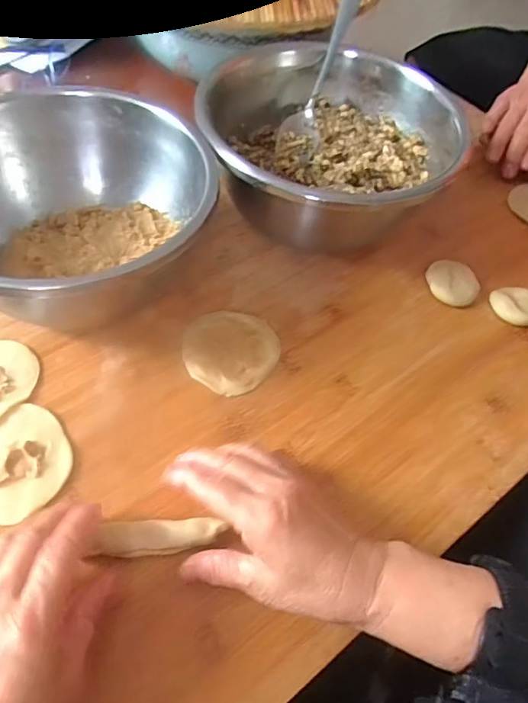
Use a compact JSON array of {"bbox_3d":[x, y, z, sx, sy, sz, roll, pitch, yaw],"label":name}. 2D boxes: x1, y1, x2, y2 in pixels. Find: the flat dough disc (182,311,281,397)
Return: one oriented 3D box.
[{"bbox_3d":[-0.029,-0.002,0.421,0.075,0.009,0.077,3,56,-5],"label":"flat dough disc"}]

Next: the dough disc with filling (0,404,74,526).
[{"bbox_3d":[-0.176,0.079,0.352,0.077,0.011,0.076,3,56,-5],"label":"dough disc with filling"}]

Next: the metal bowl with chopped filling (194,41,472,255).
[{"bbox_3d":[0.066,-0.201,0.505,0.215,0.106,0.233,3,56,-5],"label":"metal bowl with chopped filling"}]

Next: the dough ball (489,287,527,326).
[{"bbox_3d":[0.240,-0.045,0.472,0.049,0.011,0.047,3,56,-5],"label":"dough ball"}]

